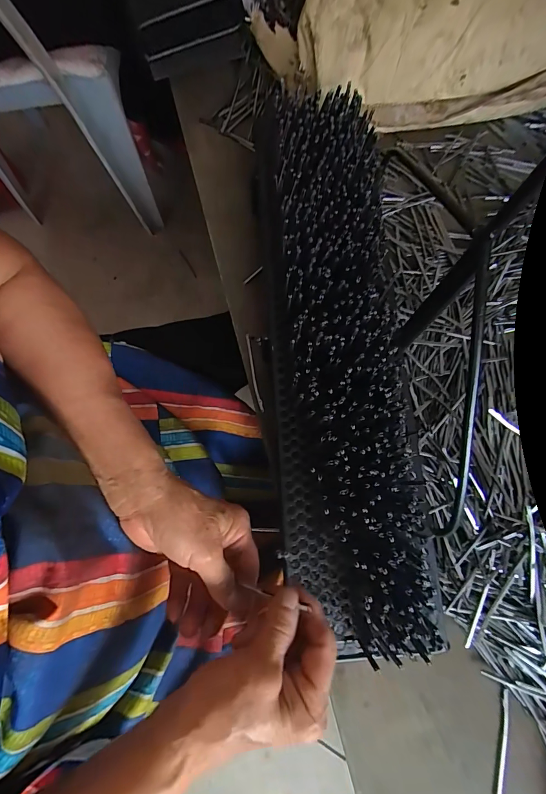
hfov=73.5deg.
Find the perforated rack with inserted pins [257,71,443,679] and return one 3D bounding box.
[{"bbox_3d":[0.061,-0.069,0.382,0.126,0.064,0.571,-3,78,0],"label":"perforated rack with inserted pins"}]

